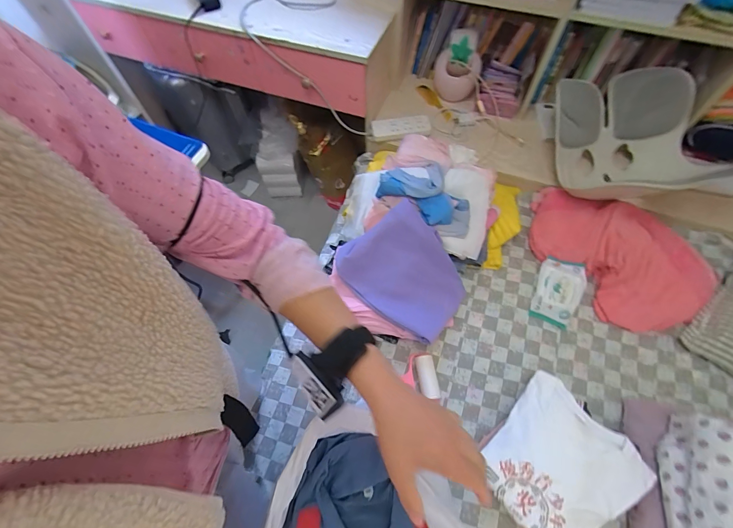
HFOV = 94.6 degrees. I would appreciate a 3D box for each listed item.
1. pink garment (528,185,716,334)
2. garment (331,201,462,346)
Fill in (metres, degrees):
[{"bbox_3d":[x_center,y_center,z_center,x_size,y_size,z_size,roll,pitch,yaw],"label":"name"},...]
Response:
[{"bbox_3d":[0.632,-0.035,0.885,0.237,0.152,0.450,-34,67,-15],"label":"pink garment"},{"bbox_3d":[0.096,0.026,0.835,0.245,0.041,0.298,-41,87,-8],"label":"garment"}]

